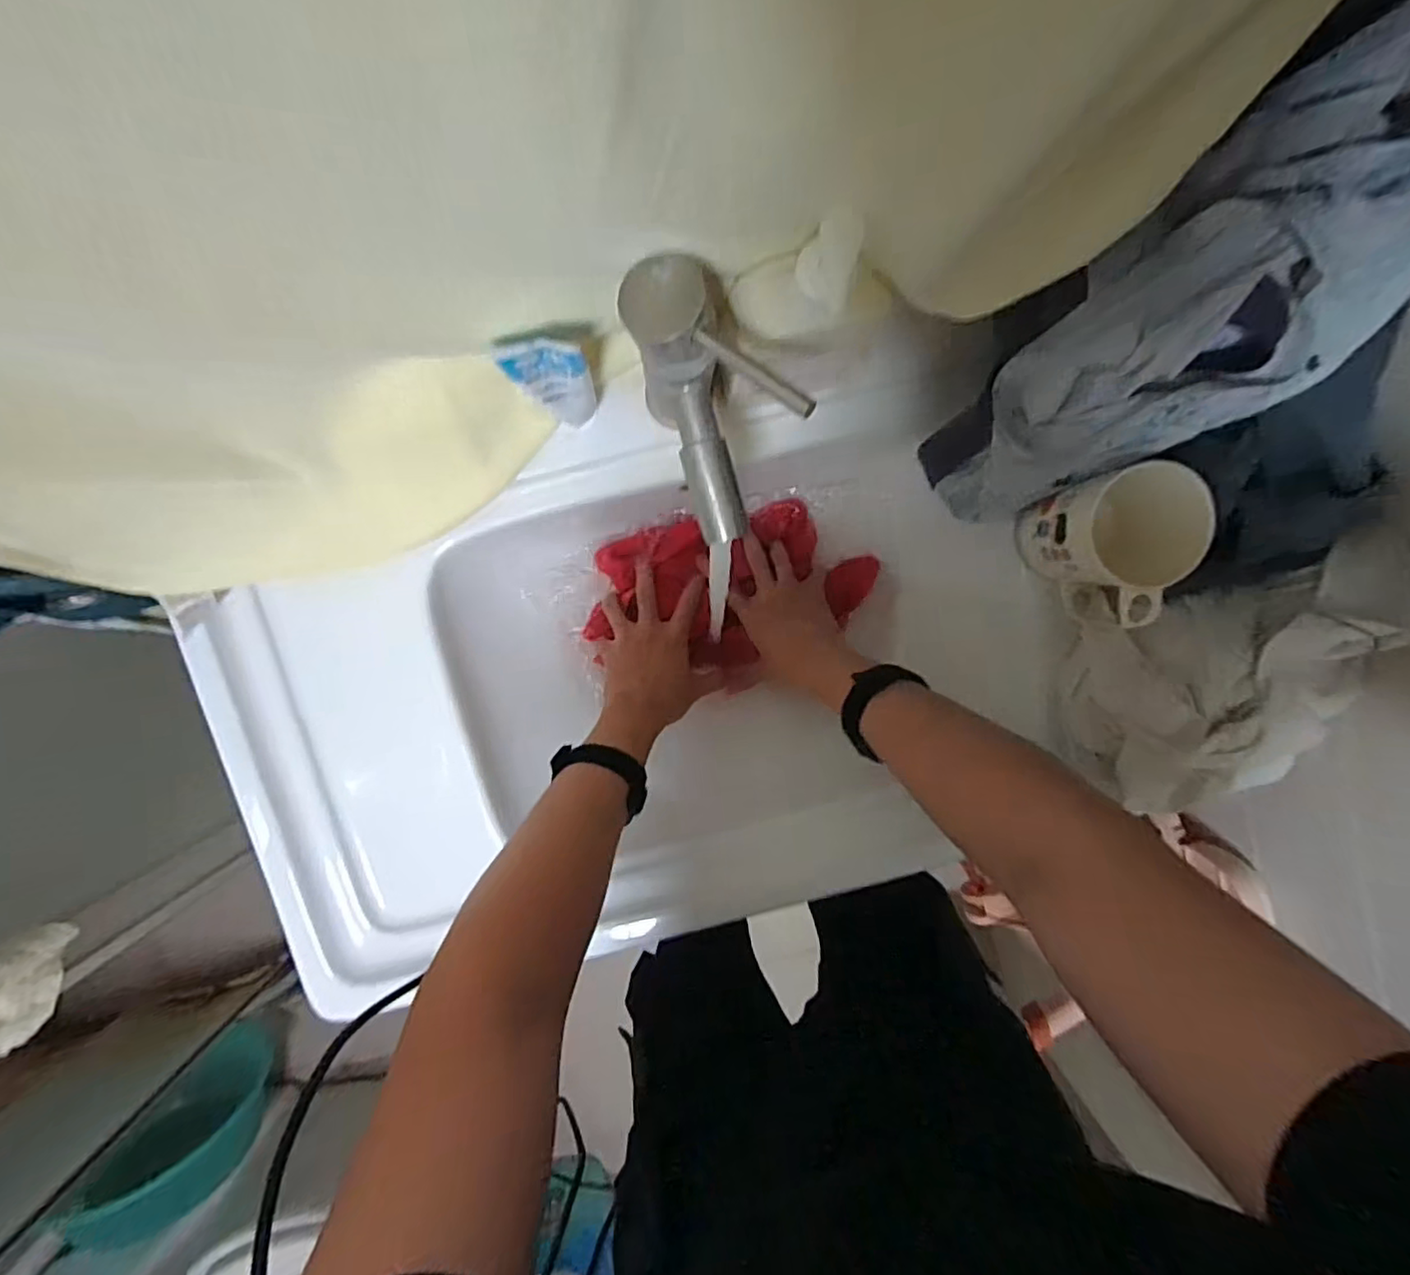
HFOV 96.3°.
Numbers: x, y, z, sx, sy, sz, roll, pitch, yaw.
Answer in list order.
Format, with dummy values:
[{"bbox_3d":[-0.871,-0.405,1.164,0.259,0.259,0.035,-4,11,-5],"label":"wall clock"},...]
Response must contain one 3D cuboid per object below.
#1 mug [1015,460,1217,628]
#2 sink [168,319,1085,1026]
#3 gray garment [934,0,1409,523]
[{"bbox_3d":[0.289,-0.062,0.456,0.079,0.093,0.108,-8,97,-1],"label":"mug"},{"bbox_3d":[-0.051,0.018,0.562,0.652,0.159,0.385,-15,97,0],"label":"sink"},{"bbox_3d":[0.274,-0.169,0.386,0.146,0.069,0.303,38,131,-6],"label":"gray garment"}]

